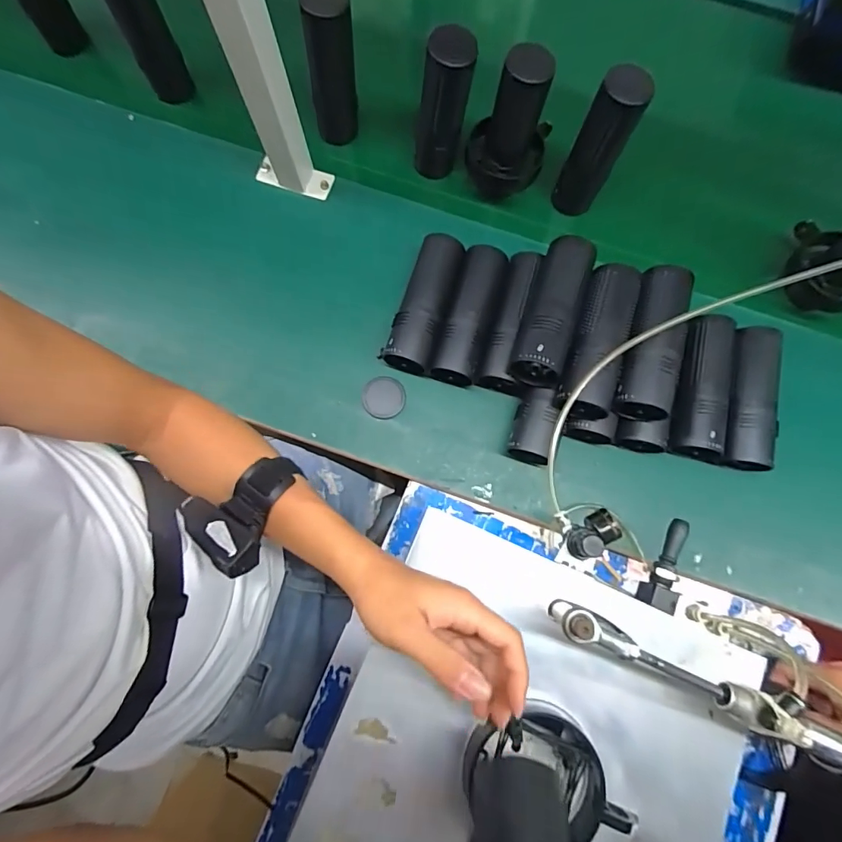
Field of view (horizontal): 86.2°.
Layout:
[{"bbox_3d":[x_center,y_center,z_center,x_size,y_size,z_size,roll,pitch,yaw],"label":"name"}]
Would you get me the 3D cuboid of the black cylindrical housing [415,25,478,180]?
[{"bbox_3d":[0.027,-0.373,0.543,0.060,0.165,0.048,8,77,1],"label":"black cylindrical housing"}]

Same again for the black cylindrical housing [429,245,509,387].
[{"bbox_3d":[0.058,-0.126,0.545,0.052,0.055,0.162,17,77,3],"label":"black cylindrical housing"}]

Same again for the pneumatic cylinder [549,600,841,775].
[{"bbox_3d":[0.205,0.180,0.293,0.243,0.041,0.027,25,80,4],"label":"pneumatic cylinder"}]

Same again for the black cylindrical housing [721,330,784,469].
[{"bbox_3d":[0.379,-0.026,0.537,0.055,0.060,0.165,15,79,2],"label":"black cylindrical housing"}]

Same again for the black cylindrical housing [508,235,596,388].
[{"bbox_3d":[0.140,-0.119,0.485,0.057,0.051,0.151,19,79,3],"label":"black cylindrical housing"}]

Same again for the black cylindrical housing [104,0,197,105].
[{"bbox_3d":[-0.339,-0.482,0.560,0.054,0.170,0.044,-21,79,-6],"label":"black cylindrical housing"}]

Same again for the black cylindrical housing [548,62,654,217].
[{"bbox_3d":[0.206,-0.319,0.532,0.056,0.168,0.046,23,78,4],"label":"black cylindrical housing"}]

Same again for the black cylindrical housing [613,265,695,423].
[{"bbox_3d":[0.248,-0.088,0.483,0.062,0.054,0.165,18,79,3],"label":"black cylindrical housing"}]

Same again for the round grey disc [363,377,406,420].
[{"bbox_3d":[-0.045,-0.028,0.547,0.050,0.005,0.050,2,77,-1],"label":"round grey disc"}]

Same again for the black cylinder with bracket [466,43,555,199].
[{"bbox_3d":[0.114,-0.356,0.545,0.087,0.158,0.102,18,79,3],"label":"black cylinder with bracket"}]

